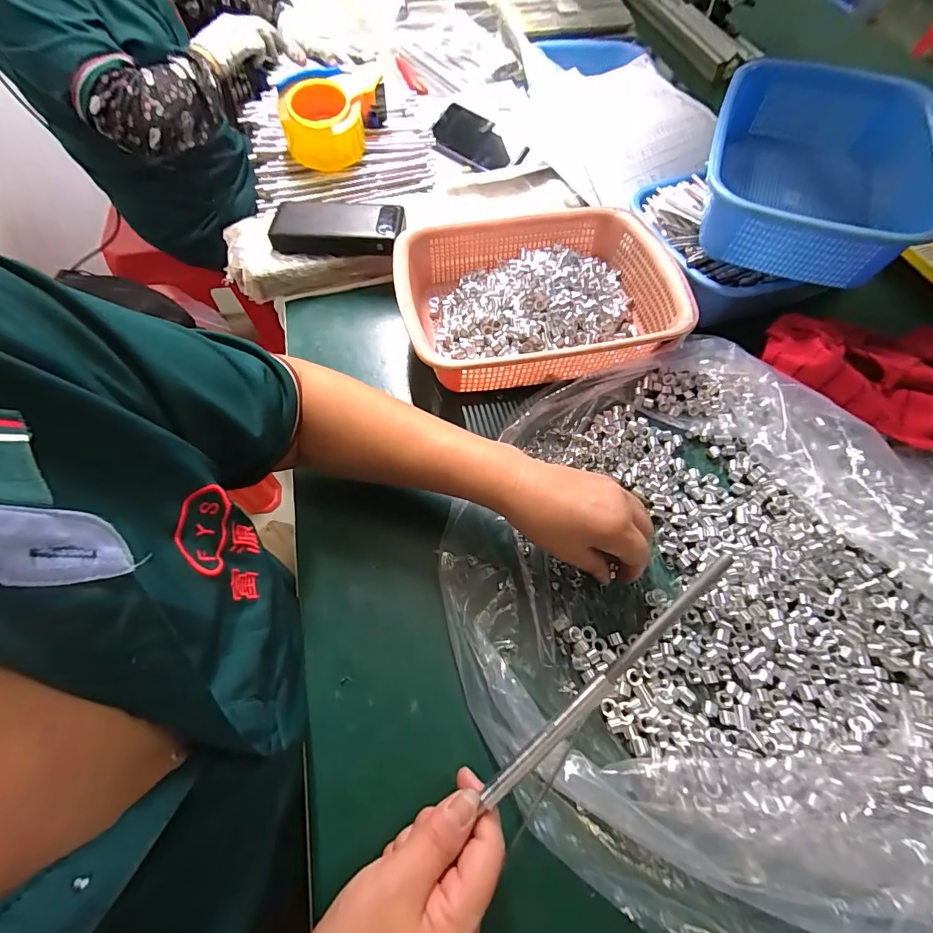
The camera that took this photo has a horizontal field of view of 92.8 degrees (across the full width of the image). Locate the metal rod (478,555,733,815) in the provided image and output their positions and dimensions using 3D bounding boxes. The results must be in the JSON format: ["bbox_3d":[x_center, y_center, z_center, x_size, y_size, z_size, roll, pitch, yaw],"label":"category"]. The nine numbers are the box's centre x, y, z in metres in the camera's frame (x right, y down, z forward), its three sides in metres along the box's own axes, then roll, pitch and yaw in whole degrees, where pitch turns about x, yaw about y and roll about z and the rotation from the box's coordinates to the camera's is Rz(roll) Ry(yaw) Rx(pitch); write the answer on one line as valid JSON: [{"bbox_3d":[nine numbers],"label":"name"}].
[{"bbox_3d":[0.076,0.128,0.257,0.195,0.005,0.009,-48,68,5],"label":"metal rod"}]

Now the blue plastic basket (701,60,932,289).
[{"bbox_3d":[0.358,-0.307,0.470,0.190,0.091,0.258,18,64,9],"label":"blue plastic basket"}]

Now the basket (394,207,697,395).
[{"bbox_3d":[0.078,-0.183,0.492,0.292,0.074,0.210,-11,62,-4],"label":"basket"}]

